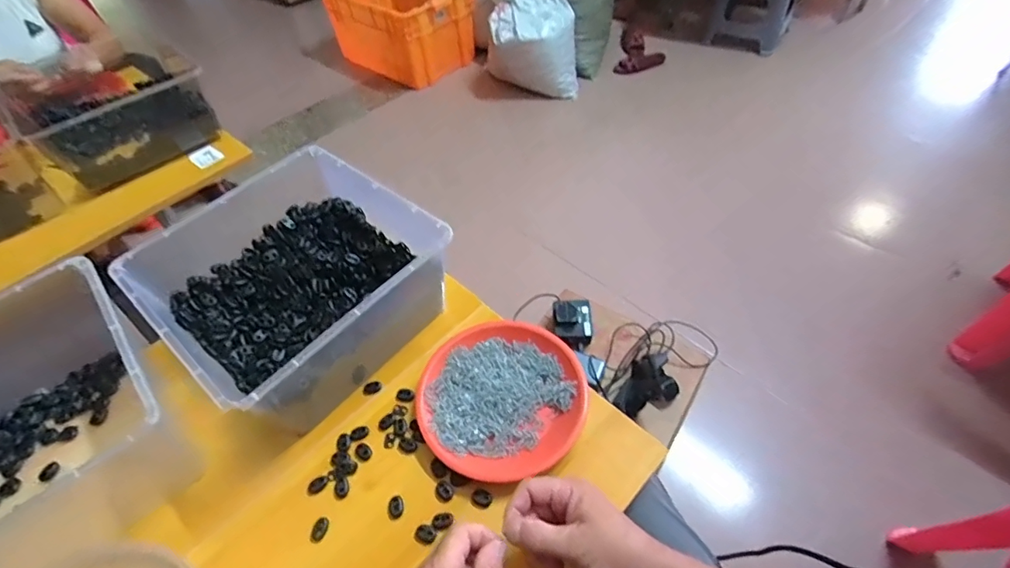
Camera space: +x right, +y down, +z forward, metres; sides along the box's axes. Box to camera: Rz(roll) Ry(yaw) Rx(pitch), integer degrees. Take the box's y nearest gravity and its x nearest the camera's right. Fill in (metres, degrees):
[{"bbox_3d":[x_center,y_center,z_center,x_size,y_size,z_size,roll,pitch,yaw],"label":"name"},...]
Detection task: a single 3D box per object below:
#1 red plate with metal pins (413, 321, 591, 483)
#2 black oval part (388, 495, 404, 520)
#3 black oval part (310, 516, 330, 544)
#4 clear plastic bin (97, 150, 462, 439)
[{"bbox_3d":[-0.006,0.133,0.567,0.192,0.030,0.182,-2,51,3],"label":"red plate with metal pins"},{"bbox_3d":[-0.115,0.235,0.511,0.017,0.008,0.023,-18,52,-9],"label":"black oval part"},{"bbox_3d":[-0.192,0.255,0.501,0.014,0.006,0.024,7,52,11],"label":"black oval part"},{"bbox_3d":[-0.261,0.000,0.620,0.297,0.139,0.286,32,60,27],"label":"clear plastic bin"}]

